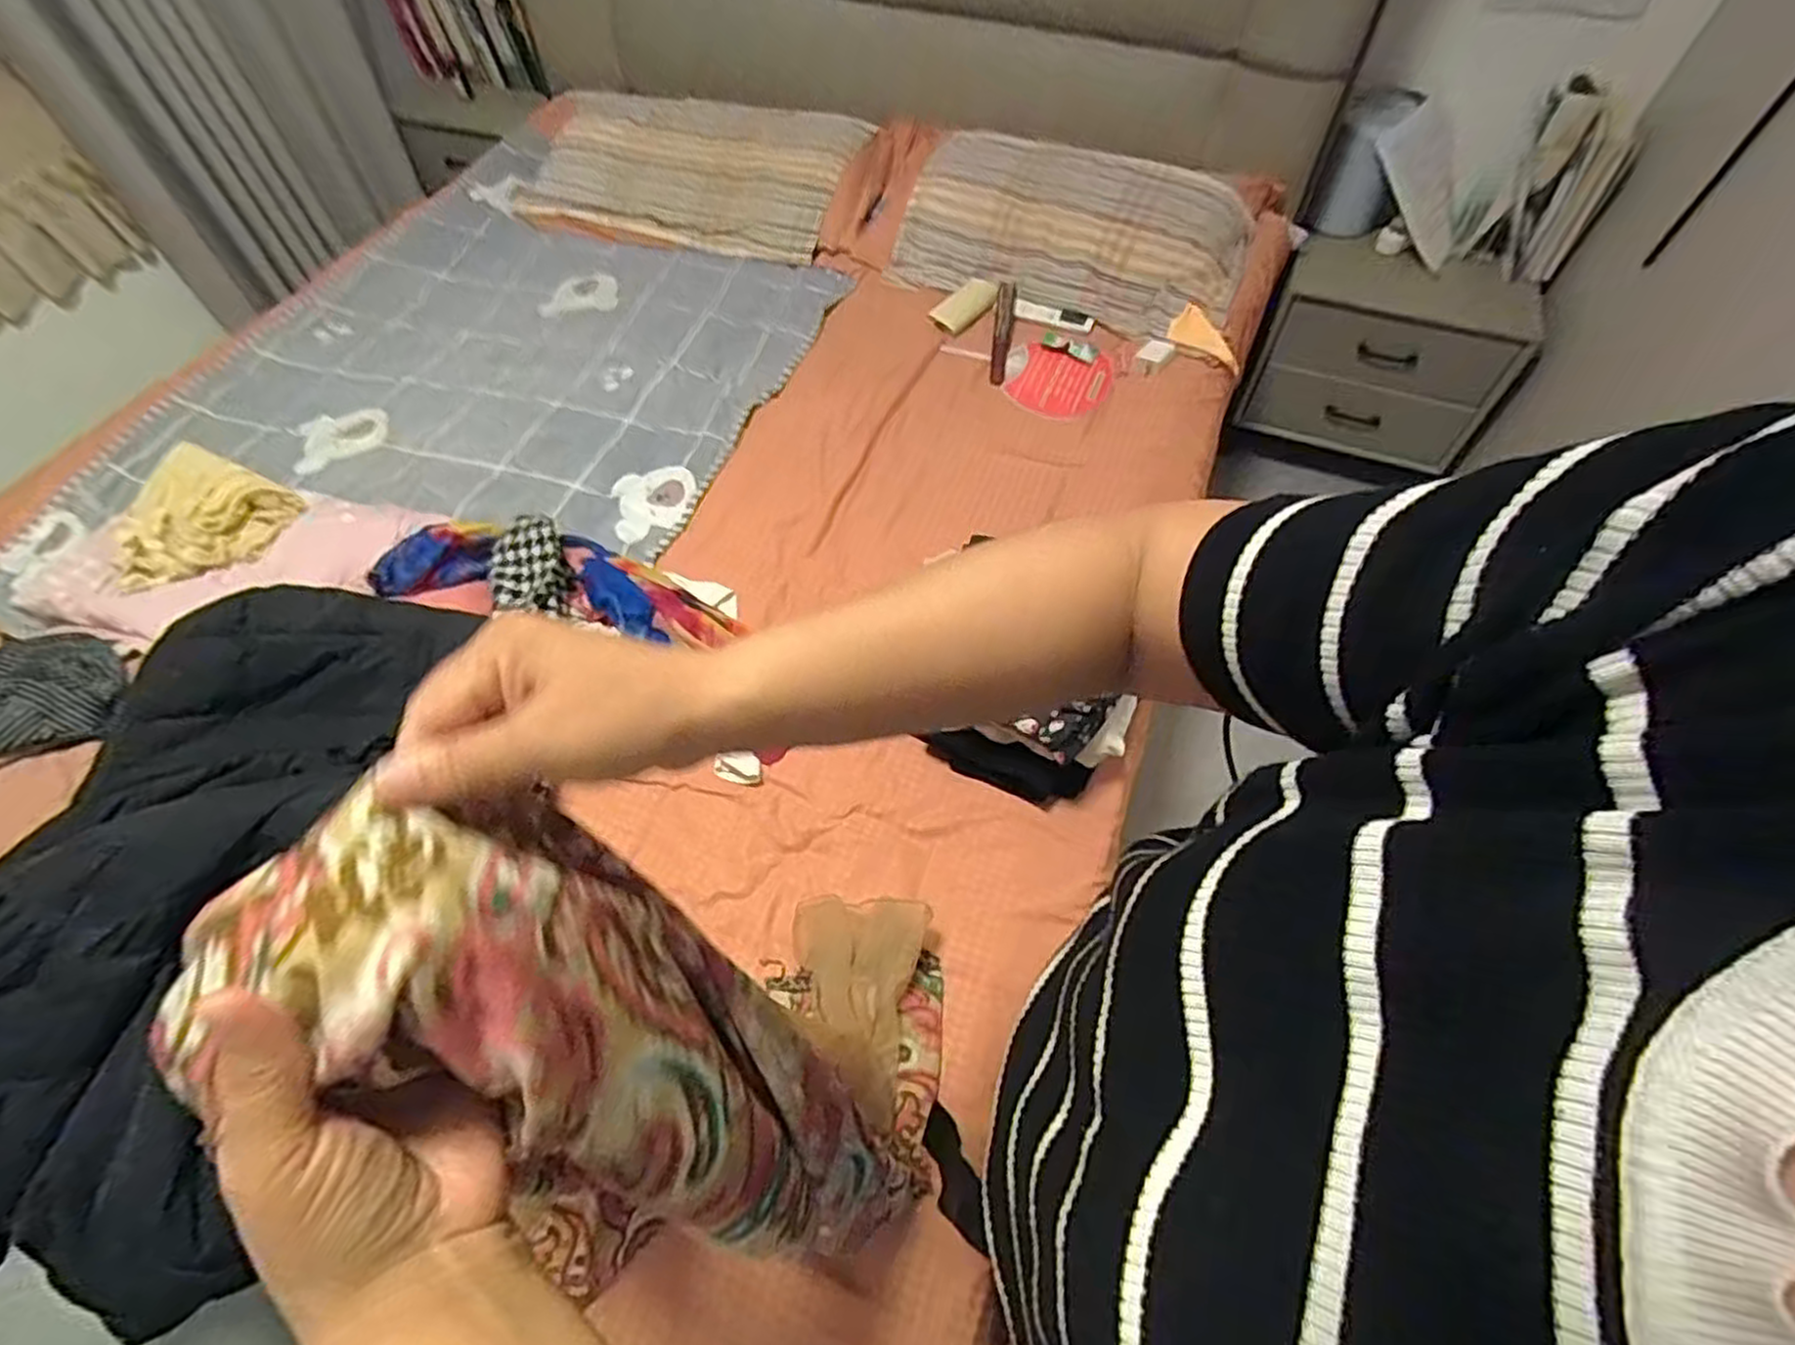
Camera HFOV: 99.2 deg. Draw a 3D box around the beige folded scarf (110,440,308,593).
[{"bbox_3d":[-0.963,-0.204,1.038,0.218,0.044,0.214,19,59,12],"label":"beige folded scarf"}]

